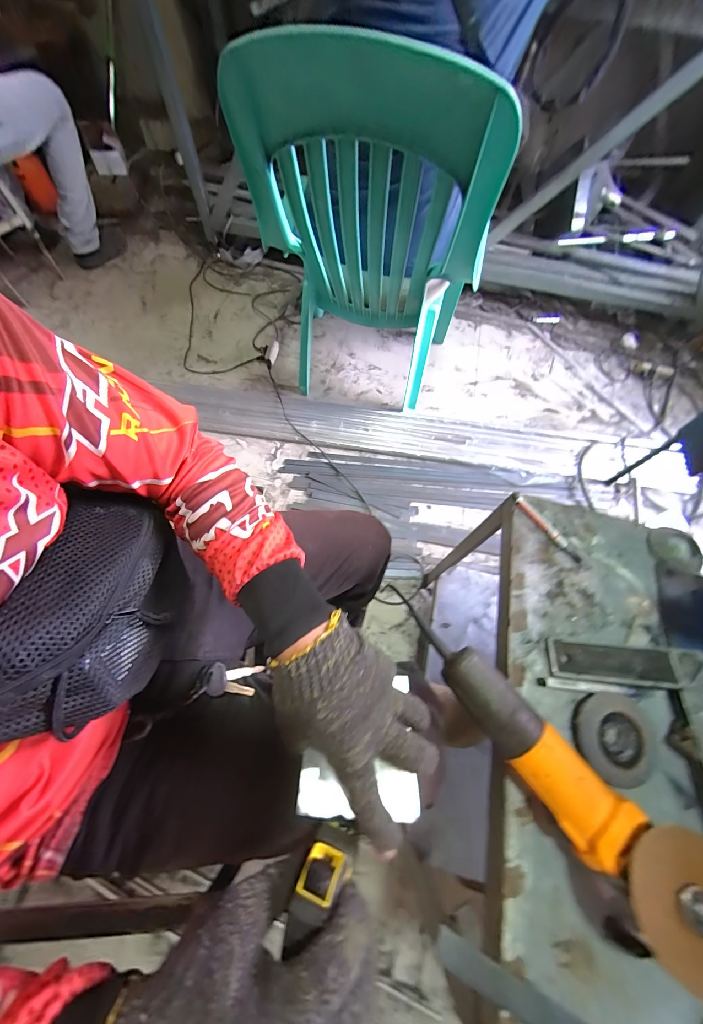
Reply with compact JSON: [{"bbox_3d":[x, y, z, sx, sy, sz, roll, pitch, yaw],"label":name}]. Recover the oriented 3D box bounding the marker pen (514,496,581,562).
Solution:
[{"bbox_3d":[0.300,0.025,0.493,0.014,0.011,0.125,-35,72,-17],"label":"marker pen"}]

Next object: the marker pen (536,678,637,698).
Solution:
[{"bbox_3d":[0.295,0.218,0.403,0.115,0.015,0.011,6,66,0],"label":"marker pen"}]

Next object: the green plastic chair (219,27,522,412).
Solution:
[{"bbox_3d":[0.064,-0.707,0.931,0.532,0.846,0.676,15,66,4],"label":"green plastic chair"}]

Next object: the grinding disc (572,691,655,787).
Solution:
[{"bbox_3d":[0.308,0.263,0.380,0.091,0.020,0.090,1,66,-2],"label":"grinding disc"}]

